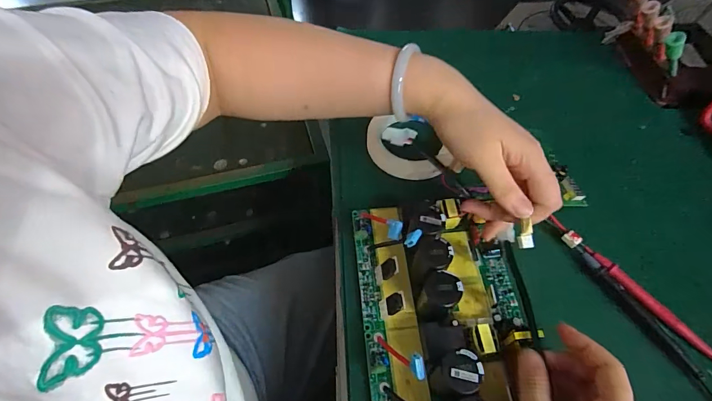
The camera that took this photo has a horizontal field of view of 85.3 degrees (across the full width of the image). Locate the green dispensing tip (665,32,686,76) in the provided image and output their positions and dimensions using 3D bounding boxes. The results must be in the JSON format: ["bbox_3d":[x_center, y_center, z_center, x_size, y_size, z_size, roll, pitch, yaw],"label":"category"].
[{"bbox_3d":[0.375,-0.170,0.455,0.016,0.068,0.016,-29,56,26],"label":"green dispensing tip"}]

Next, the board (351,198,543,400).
[{"bbox_3d":[0.077,0.095,0.315,0.139,0.057,0.237,-5,59,-3],"label":"board"}]

